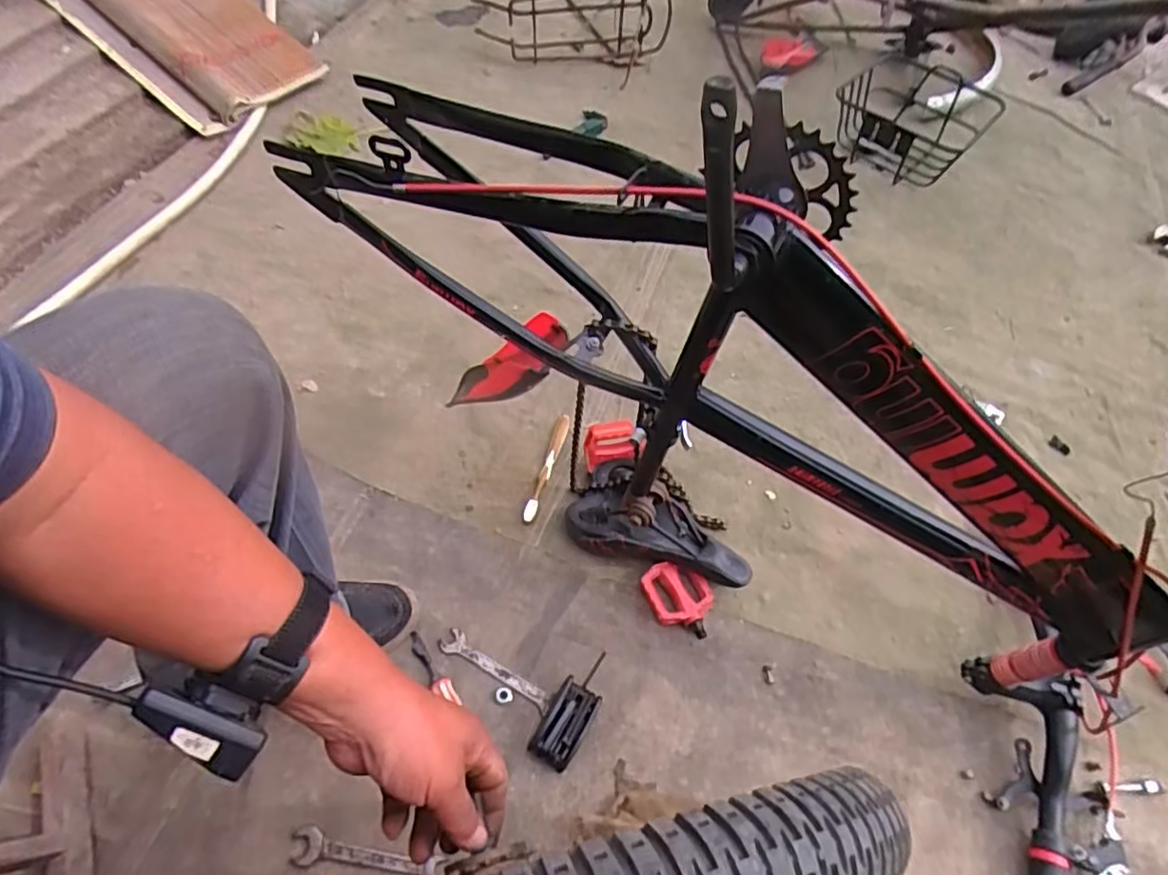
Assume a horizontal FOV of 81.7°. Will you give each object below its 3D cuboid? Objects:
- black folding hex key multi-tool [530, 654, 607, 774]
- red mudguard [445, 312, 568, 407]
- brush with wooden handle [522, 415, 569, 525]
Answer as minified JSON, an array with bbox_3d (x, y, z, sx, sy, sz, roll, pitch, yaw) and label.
[{"bbox_3d":[-0.010,0.292,0.728,0.047,0.030,0.126,28,58,13],"label":"black folding hex key multi-tool"},{"bbox_3d":[-0.097,-0.078,0.771,0.074,0.227,0.056,-46,109,-29],"label":"red mudguard"},{"bbox_3d":[-0.049,0.038,0.899,0.017,0.014,0.169,17,56,6],"label":"brush with wooden handle"}]

